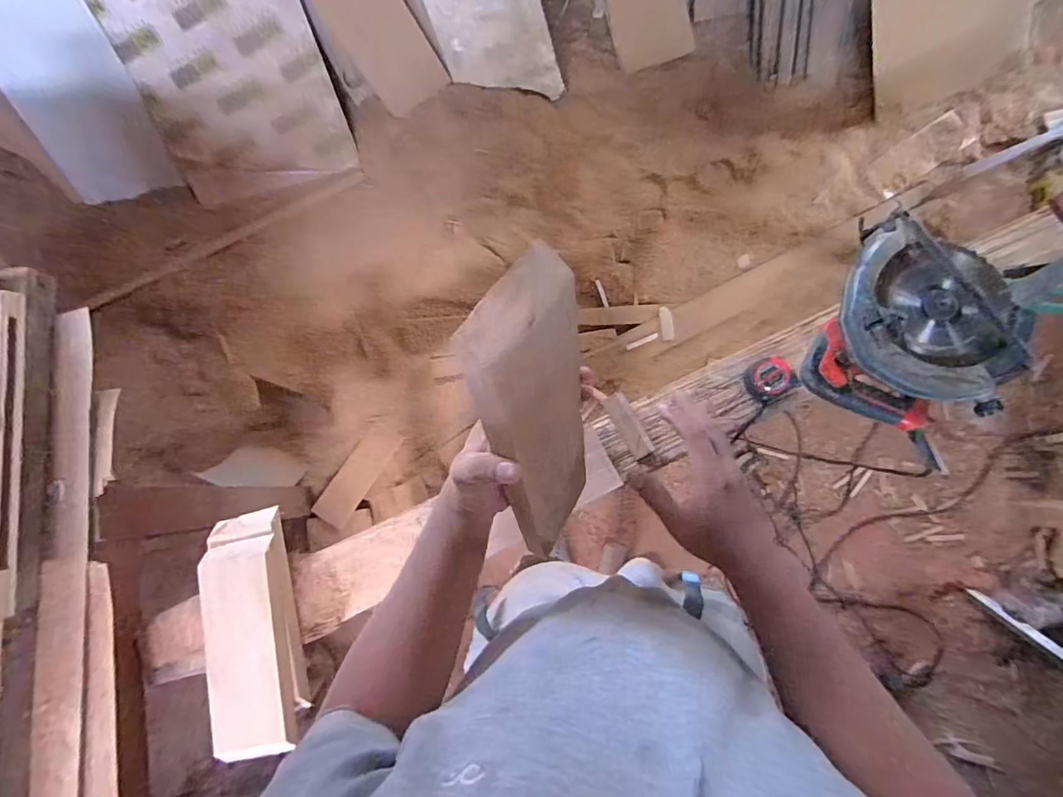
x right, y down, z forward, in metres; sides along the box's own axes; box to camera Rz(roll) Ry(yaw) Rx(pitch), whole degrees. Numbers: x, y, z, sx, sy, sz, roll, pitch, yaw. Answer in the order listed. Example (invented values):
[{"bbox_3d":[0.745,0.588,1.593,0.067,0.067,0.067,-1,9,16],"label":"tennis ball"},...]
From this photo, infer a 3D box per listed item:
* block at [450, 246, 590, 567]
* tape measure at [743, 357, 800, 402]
[{"bbox_3d":[0.009,0.034,0.414,0.026,0.325,0.120,21,58,23],"label":"block"},{"bbox_3d":[0.380,-0.033,0.735,0.064,0.042,0.067,-24,80,-3],"label":"tape measure"}]

